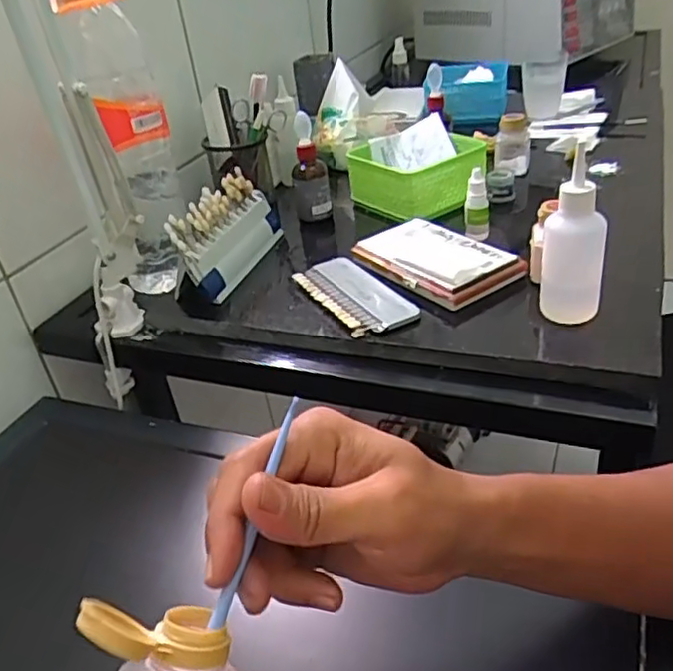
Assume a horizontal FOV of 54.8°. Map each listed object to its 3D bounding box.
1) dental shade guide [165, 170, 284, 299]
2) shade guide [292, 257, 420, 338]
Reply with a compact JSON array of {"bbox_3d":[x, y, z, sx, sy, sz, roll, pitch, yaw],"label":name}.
[{"bbox_3d":[-0.114,-0.108,0.704,0.042,0.096,0.183,7,35,21],"label":"dental shade guide"},{"bbox_3d":[0.016,-0.038,0.632,0.065,0.015,0.147,-22,35,-21],"label":"shade guide"}]

